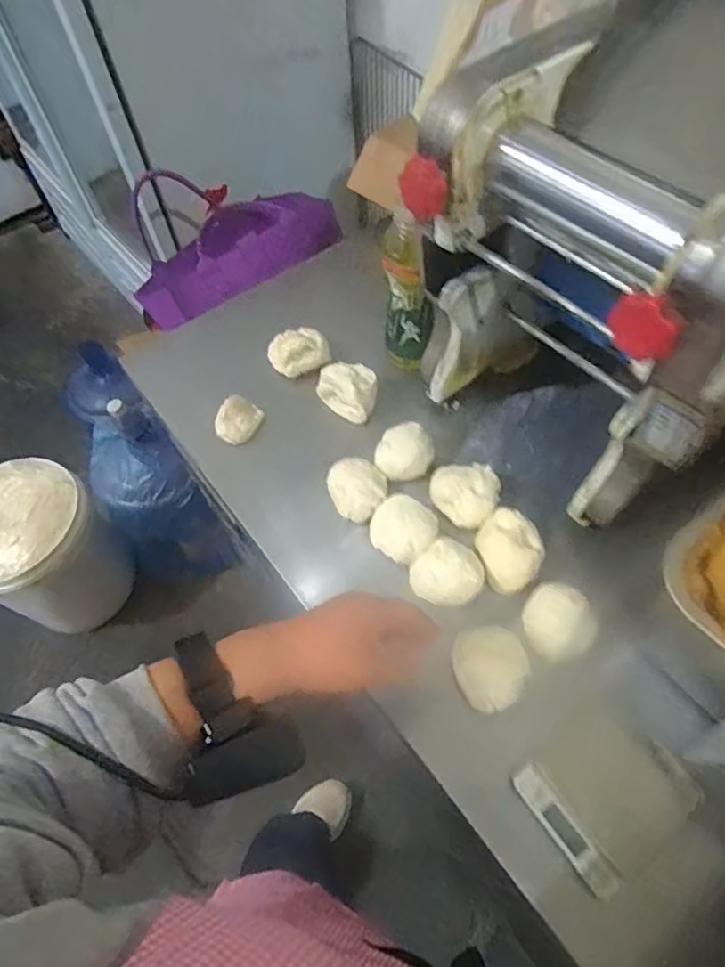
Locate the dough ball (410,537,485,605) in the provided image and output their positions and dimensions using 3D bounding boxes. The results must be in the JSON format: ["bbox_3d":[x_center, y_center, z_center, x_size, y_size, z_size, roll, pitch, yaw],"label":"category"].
[{"bbox_3d":[0.085,0.090,0.577,0.069,0.035,0.057,27,64,19],"label":"dough ball"}]

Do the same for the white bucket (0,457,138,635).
[{"bbox_3d":[-0.747,0.157,1.349,0.304,0.322,0.301,-2,58,3],"label":"white bucket"}]

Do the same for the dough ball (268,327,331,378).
[{"bbox_3d":[-0.084,-0.175,0.758,0.075,0.036,0.052,-19,59,-8],"label":"dough ball"}]

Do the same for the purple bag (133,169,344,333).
[{"bbox_3d":[-0.247,-0.416,0.977,0.320,0.102,0.291,-33,62,-16],"label":"purple bag"}]

